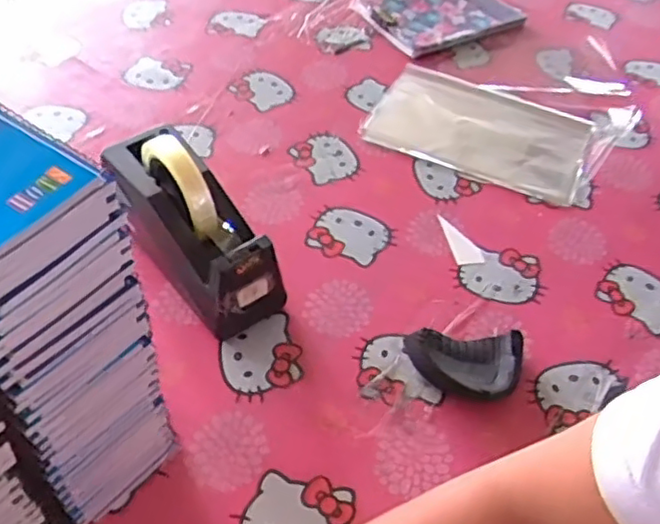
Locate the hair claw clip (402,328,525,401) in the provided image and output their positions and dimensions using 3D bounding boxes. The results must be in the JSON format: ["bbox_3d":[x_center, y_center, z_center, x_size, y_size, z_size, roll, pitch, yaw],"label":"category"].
[{"bbox_3d":[0.120,0.089,0.580,0.101,0.025,0.068,7,49,0],"label":"hair claw clip"}]

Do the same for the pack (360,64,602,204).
[{"bbox_3d":[0.191,-0.169,0.815,0.262,0.006,0.172,21,51,12],"label":"pack"}]

